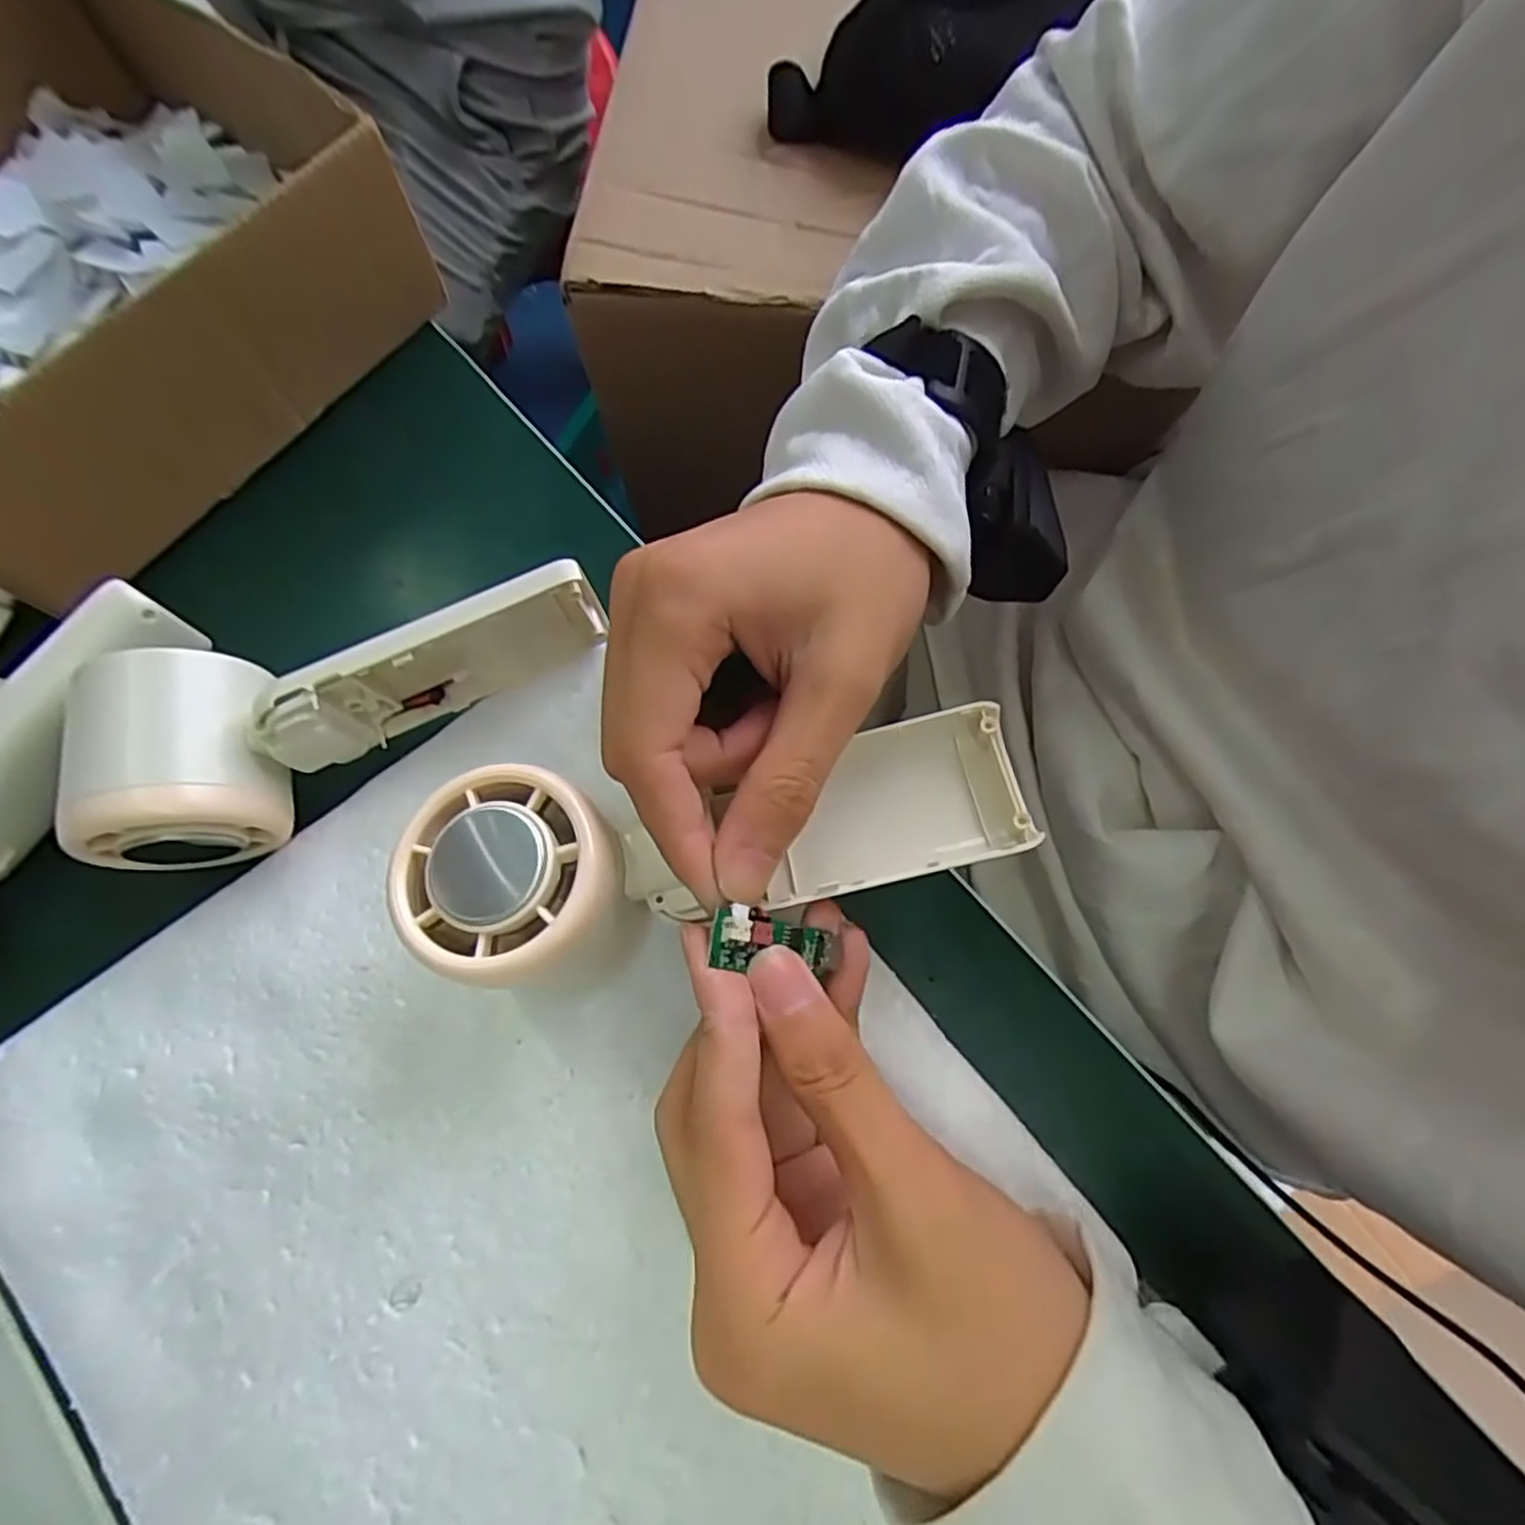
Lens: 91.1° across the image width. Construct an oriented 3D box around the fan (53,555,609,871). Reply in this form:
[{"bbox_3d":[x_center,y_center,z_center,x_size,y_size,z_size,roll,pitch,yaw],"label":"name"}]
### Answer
[{"bbox_3d":[-0.122,-0.013,0.232,0.148,0.049,0.060,-14,74,-4],"label":"fan"}]

